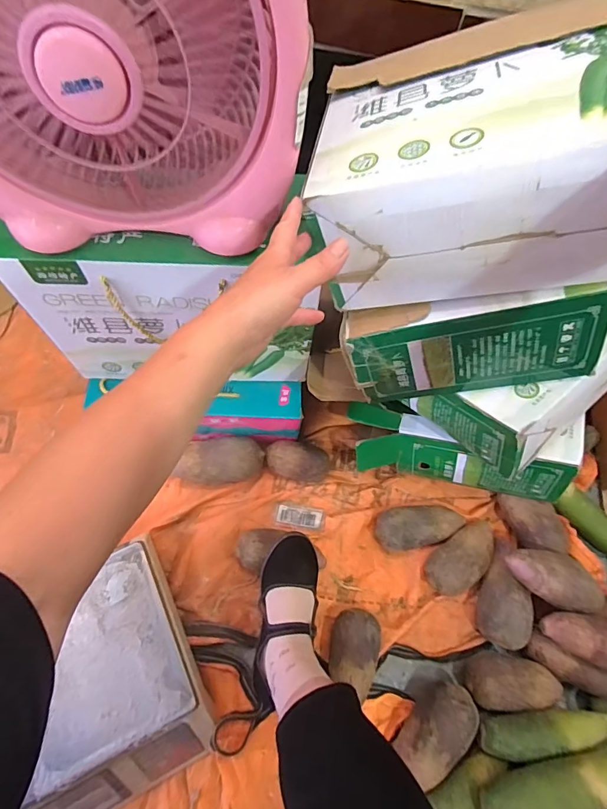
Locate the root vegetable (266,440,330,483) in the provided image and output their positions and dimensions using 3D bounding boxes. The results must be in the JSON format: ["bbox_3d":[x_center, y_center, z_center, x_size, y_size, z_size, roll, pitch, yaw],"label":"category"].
[{"bbox_3d":[-0.008,0.100,0.748,0.115,0.051,0.066,11,68,0],"label":"root vegetable"}]

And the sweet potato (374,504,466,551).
[{"bbox_3d":[0.199,0.205,0.725,0.154,0.051,0.069,-9,69,-8],"label":"sweet potato"}]

